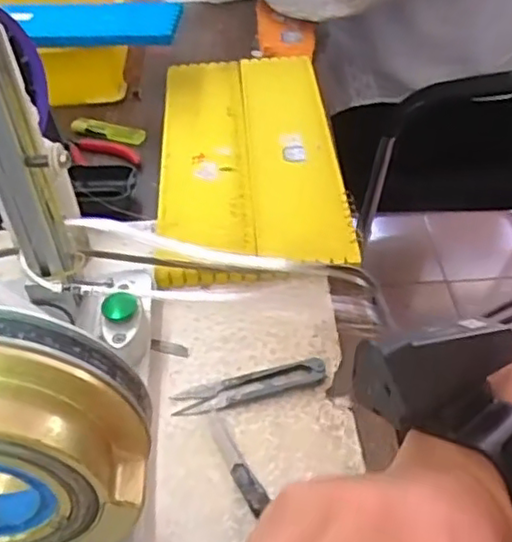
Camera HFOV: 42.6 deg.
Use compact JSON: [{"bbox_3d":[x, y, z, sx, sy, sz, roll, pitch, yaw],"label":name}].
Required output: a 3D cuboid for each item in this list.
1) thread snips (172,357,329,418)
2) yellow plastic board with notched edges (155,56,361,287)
[{"bbox_3d":[-0.004,0.077,0.442,0.102,0.007,0.022,-13,45,-9],"label":"thread snips"},{"bbox_3d":[-0.009,-0.117,0.629,0.159,0.011,0.336,-4,45,-1],"label":"yellow plastic board with notched edges"}]

